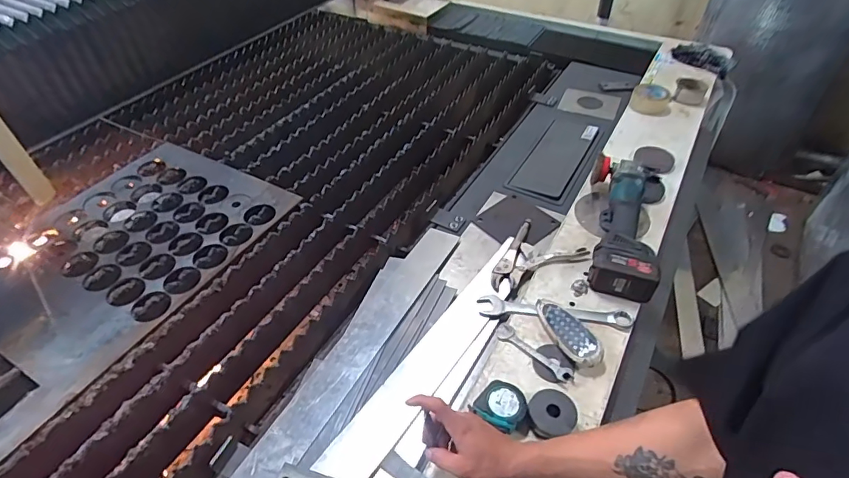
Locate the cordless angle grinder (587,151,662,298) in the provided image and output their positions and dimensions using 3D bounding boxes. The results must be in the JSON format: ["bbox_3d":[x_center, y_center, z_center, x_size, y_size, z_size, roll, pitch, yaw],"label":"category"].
[{"bbox_3d":[0.430,-0.052,1.019,0.131,0.093,0.394,11,46,12],"label":"cordless angle grinder"}]

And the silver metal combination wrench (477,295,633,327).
[{"bbox_3d":[0.250,0.140,0.910,0.284,0.015,0.048,5,44,7],"label":"silver metal combination wrench"}]

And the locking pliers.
[{"bbox_3d":[0.223,0.030,1.026,0.219,0.033,0.145,-15,45,-15],"label":"locking pliers"}]

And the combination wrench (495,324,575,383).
[{"bbox_3d":[0.195,0.202,0.846,0.155,0.014,0.032,34,53,31],"label":"combination wrench"}]

